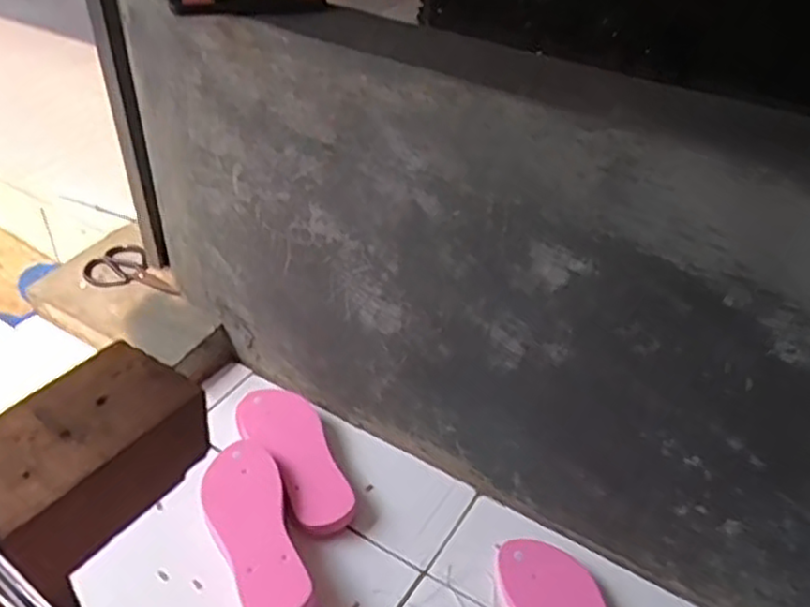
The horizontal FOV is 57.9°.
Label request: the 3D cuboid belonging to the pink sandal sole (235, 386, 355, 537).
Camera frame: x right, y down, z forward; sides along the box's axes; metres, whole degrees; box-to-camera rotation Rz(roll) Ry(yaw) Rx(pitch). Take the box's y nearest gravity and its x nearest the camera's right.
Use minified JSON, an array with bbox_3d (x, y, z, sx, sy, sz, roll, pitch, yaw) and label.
[{"bbox_3d":[-0.150,0.202,0.981,0.103,0.048,0.251,-16,42,-21],"label":"pink sandal sole"}]

